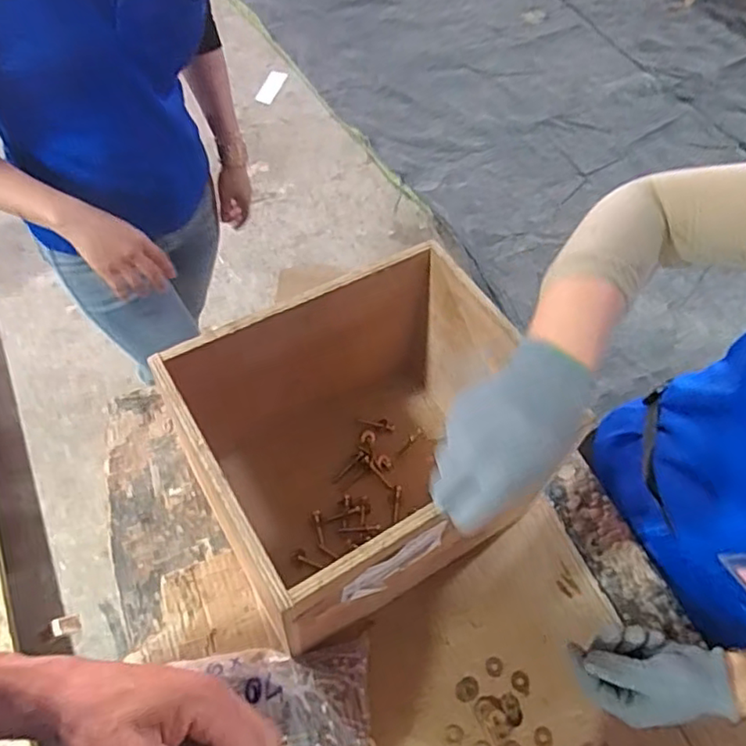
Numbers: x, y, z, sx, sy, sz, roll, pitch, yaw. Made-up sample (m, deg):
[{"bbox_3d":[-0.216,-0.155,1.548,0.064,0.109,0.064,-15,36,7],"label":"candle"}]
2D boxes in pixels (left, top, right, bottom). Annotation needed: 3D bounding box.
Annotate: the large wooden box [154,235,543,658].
[{"bbox_3d":[-0.008,0.085,0.663,0.323,0.241,0.267,-25,62,-19],"label":"large wooden box"}]

